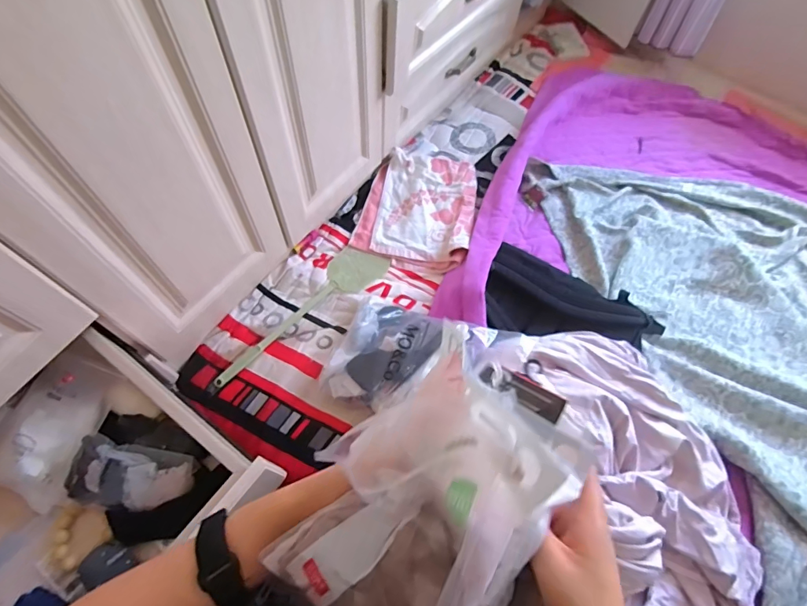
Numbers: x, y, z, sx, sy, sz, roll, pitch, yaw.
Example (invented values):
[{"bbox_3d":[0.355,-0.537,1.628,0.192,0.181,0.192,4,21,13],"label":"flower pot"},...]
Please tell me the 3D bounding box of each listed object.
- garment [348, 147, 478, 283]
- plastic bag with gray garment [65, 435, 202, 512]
[{"bbox_3d":[0.048,-0.257,1.156,0.294,0.039,0.357,18,64,8],"label":"garment"},{"bbox_3d":[-0.419,0.264,0.655,0.181,0.042,0.092,11,63,2],"label":"plastic bag with gray garment"}]

